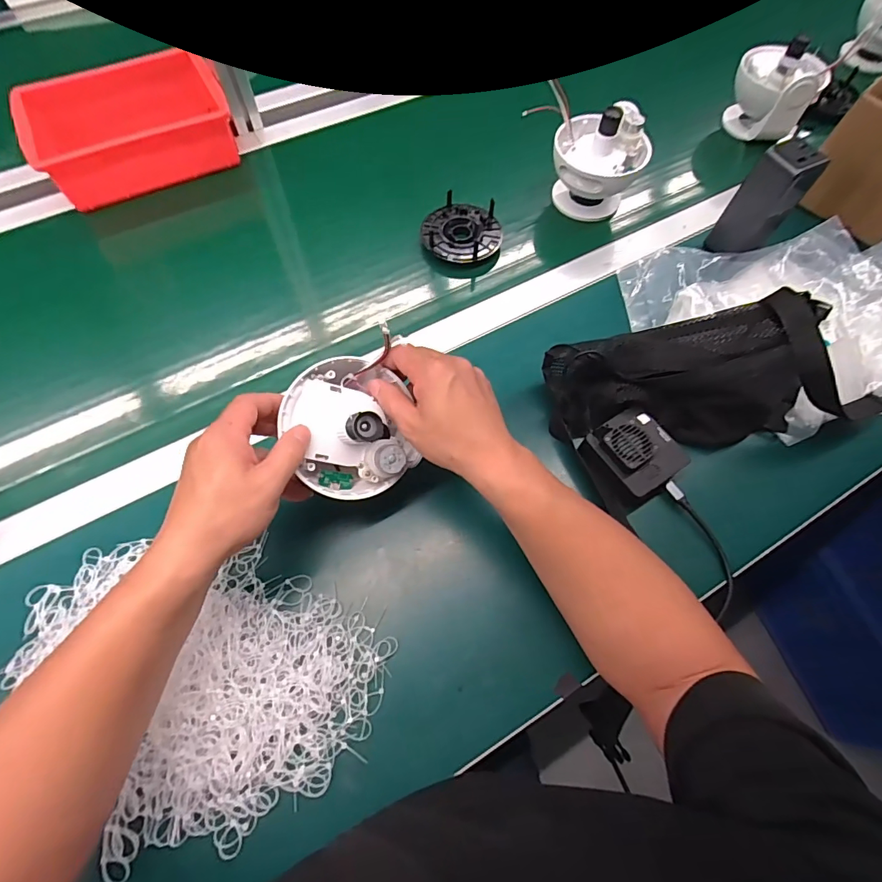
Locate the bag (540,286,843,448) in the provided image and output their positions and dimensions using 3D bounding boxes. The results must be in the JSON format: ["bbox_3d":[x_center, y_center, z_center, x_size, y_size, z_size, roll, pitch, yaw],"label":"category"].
[{"bbox_3d":[0.243,-0.065,0.456,0.263,0.094,0.115,-7,66,-4],"label":"bag"}]

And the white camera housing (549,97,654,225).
[{"bbox_3d":[0.197,-0.350,0.584,0.112,0.114,0.088,19,67,7],"label":"white camera housing"}]

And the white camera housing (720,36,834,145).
[{"bbox_3d":[0.459,-0.483,0.637,0.106,0.101,0.093,24,68,11],"label":"white camera housing"}]

